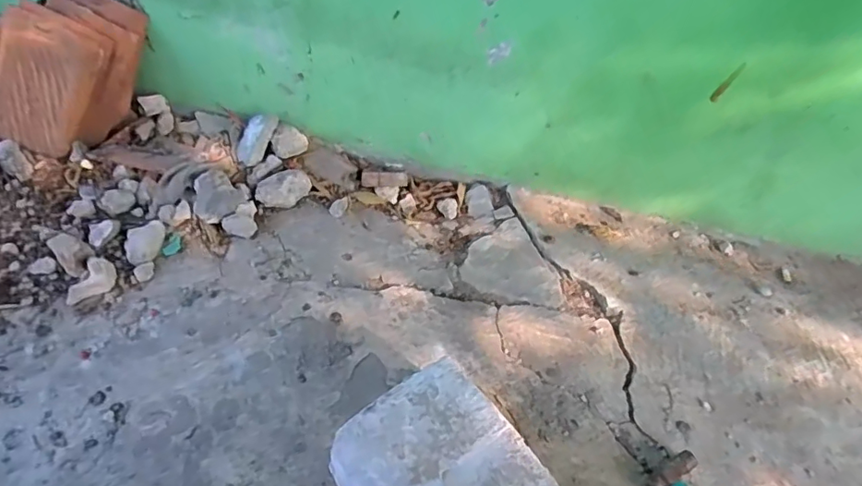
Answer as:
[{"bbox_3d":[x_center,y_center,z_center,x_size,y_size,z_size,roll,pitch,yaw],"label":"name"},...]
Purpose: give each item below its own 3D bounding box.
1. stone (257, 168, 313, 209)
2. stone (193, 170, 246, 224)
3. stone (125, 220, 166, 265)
[{"bbox_3d":[-0.283,-0.103,1.048,0.106,0.051,0.065,-22,51,-21],"label":"stone"},{"bbox_3d":[-0.391,-0.083,1.008,0.090,0.058,0.086,-19,49,-18],"label":"stone"},{"bbox_3d":[-0.490,0.000,0.941,0.068,0.039,0.071,-17,49,-17],"label":"stone"}]

